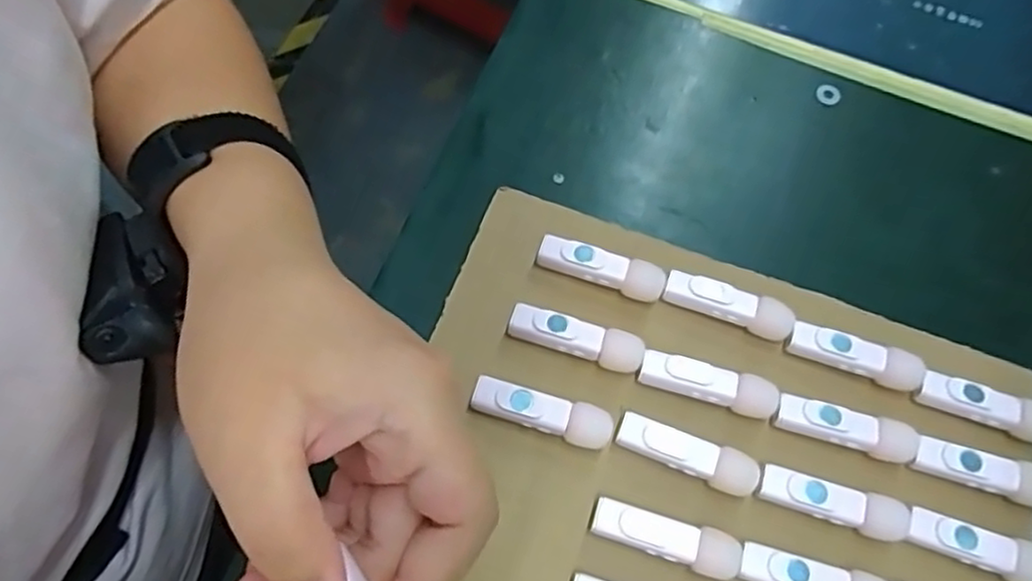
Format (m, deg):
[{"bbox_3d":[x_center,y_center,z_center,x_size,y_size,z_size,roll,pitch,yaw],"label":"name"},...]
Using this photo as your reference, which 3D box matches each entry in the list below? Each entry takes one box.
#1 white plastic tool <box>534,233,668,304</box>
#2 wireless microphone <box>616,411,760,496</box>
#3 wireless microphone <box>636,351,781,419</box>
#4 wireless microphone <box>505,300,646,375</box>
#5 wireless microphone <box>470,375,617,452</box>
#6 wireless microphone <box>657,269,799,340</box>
[{"bbox_3d":[0.043,-0.011,0.357,0.065,0.017,0.016,17,66,5],"label":"white plastic tool"},{"bbox_3d":[0.078,0.075,0.320,0.063,0.013,0.017,22,66,7],"label":"wireless microphone"},{"bbox_3d":[0.091,0.045,0.335,0.064,0.016,0.017,17,66,4],"label":"wireless microphone"},{"bbox_3d":[0.029,0.024,0.341,0.065,0.018,0.016,19,66,5],"label":"wireless microphone"},{"bbox_3d":[0.012,0.057,0.324,0.064,0.015,0.018,17,66,4],"label":"wireless microphone"},{"bbox_3d":[0.105,0.008,0.352,0.064,0.018,0.016,20,66,6],"label":"wireless microphone"}]

